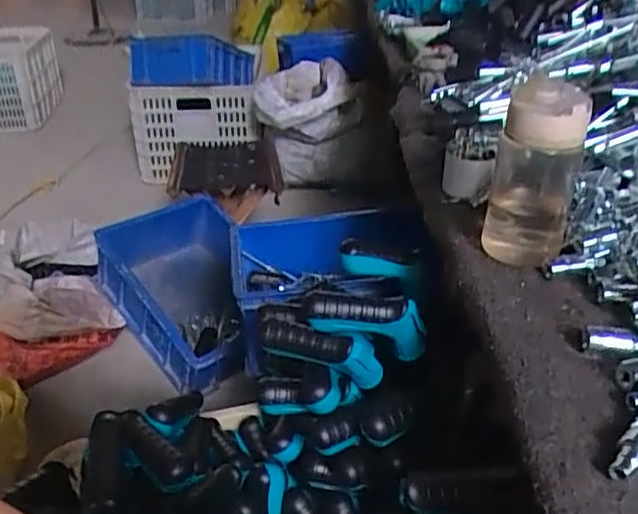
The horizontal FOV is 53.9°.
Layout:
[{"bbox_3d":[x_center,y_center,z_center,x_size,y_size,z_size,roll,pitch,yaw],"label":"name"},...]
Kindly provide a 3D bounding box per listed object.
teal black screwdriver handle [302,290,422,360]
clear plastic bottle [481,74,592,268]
[{"bbox_3d":[0.045,0.071,0.651,0.130,0.079,0.039,4,30,8],"label":"teal black screwdriver handle"},{"bbox_3d":[0.188,-0.074,0.549,0.068,0.161,0.080,8,31,15],"label":"clear plastic bottle"}]

